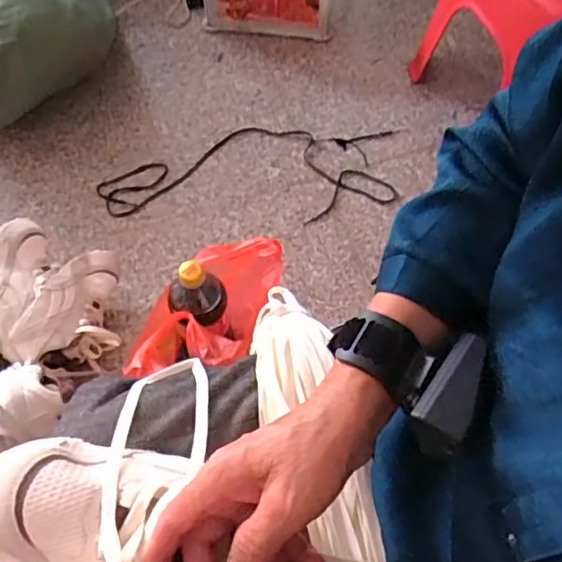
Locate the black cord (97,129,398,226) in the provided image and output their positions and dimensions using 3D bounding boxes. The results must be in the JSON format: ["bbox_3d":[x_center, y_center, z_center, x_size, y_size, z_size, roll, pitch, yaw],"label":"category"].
[{"bbox_3d":[-0.055,-0.208,1.096,0.522,0.010,0.203,0,62,-1],"label":"black cord"}]

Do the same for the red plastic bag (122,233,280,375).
[{"bbox_3d":[-0.096,0.066,0.819,0.133,0.212,0.227,15,62,7],"label":"red plastic bag"}]

